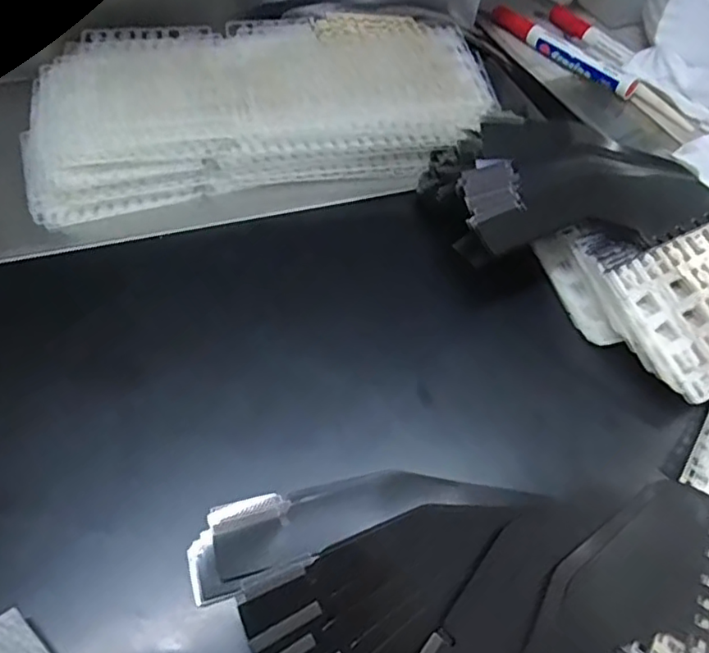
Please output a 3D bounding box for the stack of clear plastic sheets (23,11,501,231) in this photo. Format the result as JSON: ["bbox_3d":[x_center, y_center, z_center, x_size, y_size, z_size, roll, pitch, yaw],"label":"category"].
[{"bbox_3d":[-0.053,-0.141,0.373,0.276,0.031,0.125,-10,74,-11],"label":"stack of clear plastic sheets"}]

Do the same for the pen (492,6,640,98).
[{"bbox_3d":[0.165,-0.224,0.492,0.018,0.014,0.140,-36,64,-28],"label":"pen"}]

